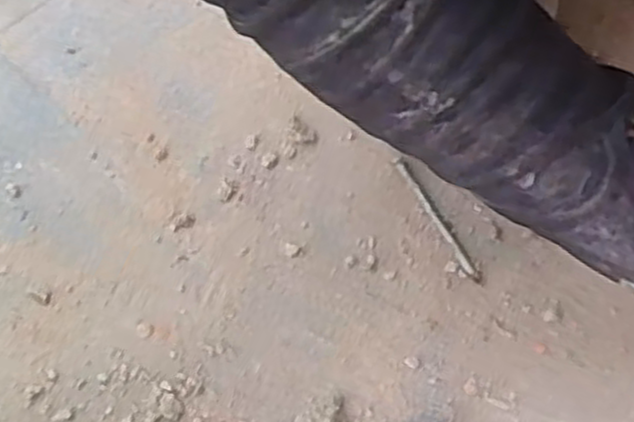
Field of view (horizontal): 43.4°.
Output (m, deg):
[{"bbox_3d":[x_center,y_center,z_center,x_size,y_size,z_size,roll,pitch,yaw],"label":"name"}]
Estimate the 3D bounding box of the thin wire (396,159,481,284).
[{"bbox_3d":[0.059,0.004,0.387,0.006,0.004,0.072,-26,68,-9],"label":"thin wire"}]

